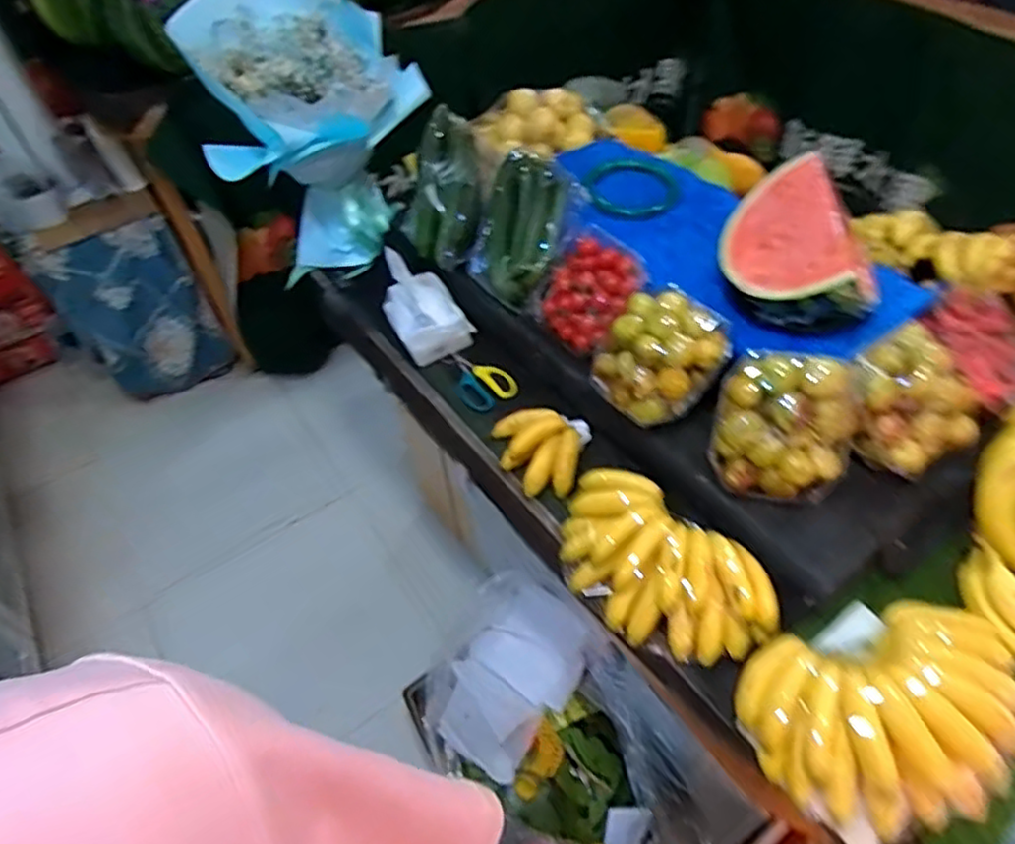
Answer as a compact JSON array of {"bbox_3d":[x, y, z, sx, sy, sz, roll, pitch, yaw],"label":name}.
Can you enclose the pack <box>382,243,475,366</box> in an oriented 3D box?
[{"bbox_3d":[-0.128,-0.183,1.043,0.115,0.105,0.137,-22,52,-13],"label":"pack"}]

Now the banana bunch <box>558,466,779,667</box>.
[{"bbox_3d":[0.160,0.152,0.740,0.155,0.067,0.265,-37,57,-24],"label":"banana bunch"}]

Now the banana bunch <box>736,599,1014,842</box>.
[{"bbox_3d":[0.357,0.263,0.613,0.250,0.067,0.172,-15,50,-8],"label":"banana bunch"}]

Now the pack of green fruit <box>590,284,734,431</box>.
[{"bbox_3d":[0.182,-0.081,0.810,0.128,0.097,0.140,-32,55,-21],"label":"pack of green fruit"}]

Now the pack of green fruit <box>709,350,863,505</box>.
[{"bbox_3d":[0.296,0.005,0.720,0.137,0.126,0.113,11,52,13],"label":"pack of green fruit"}]

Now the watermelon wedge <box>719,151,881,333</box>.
[{"bbox_3d":[0.349,-0.202,0.799,0.177,0.125,0.209,12,52,14],"label":"watermelon wedge"}]

